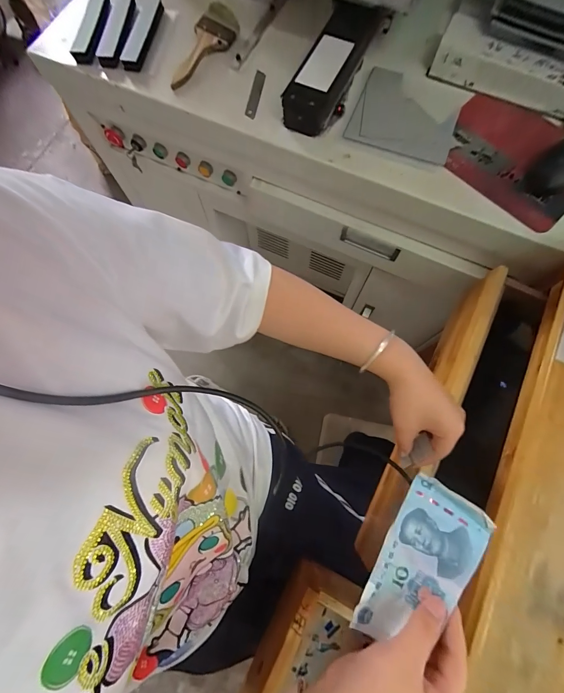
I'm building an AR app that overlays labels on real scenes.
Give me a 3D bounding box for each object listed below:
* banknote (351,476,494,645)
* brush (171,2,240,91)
[{"bbox_3d":[0.115,0.182,0.266,0.066,0.021,0.129,29,77,8],"label":"banknote"},{"bbox_3d":[-0.131,-0.486,0.532,0.065,0.029,0.156,37,92,10],"label":"brush"}]

